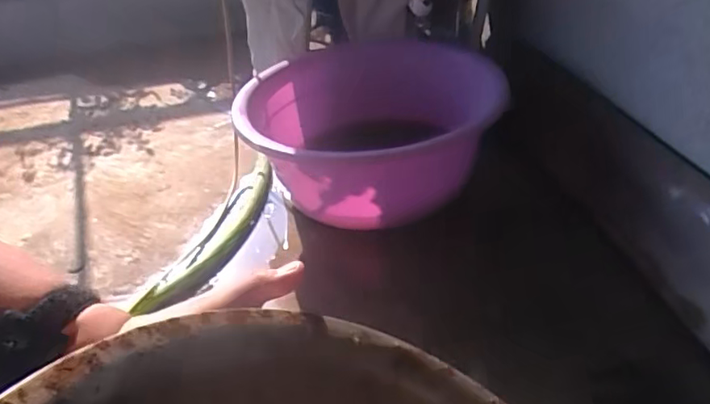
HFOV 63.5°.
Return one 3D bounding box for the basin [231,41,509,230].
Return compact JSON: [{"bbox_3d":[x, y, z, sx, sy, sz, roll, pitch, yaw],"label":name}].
[{"bbox_3d":[0.019,-0.128,1.044,0.437,0.192,0.452,-5,33,3],"label":"basin"}]

